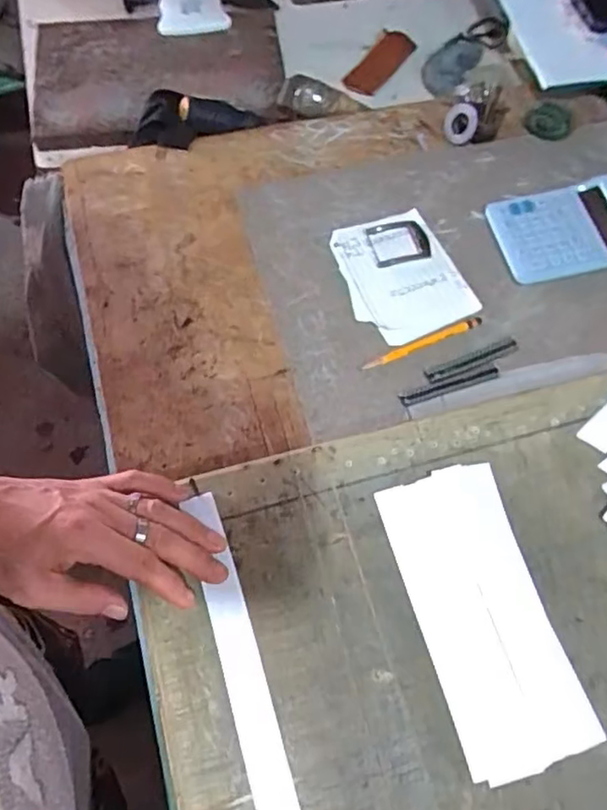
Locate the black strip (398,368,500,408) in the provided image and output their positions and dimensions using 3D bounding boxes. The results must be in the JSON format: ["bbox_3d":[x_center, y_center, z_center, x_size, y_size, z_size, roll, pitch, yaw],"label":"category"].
[{"bbox_3d":[0.125,-0.016,0.527,0.091,0.004,0.011,-18,65,-11],"label":"black strip"}]

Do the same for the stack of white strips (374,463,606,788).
[{"bbox_3d":[0.123,0.141,0.427,0.087,0.014,0.192,-15,70,-6],"label":"stack of white strips"}]

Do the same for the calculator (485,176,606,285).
[{"bbox_3d":[0.255,-0.169,0.594,0.133,0.029,0.090,-11,64,-8],"label":"calculator"}]

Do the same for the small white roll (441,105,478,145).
[{"bbox_3d":[0.164,-0.295,0.651,0.035,0.038,0.014,16,20,4],"label":"small white roll"}]

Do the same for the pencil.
[{"bbox_3d":[0.105,-0.055,0.543,0.118,0.004,0.009,-22,66,-13],"label":"pencil"}]

